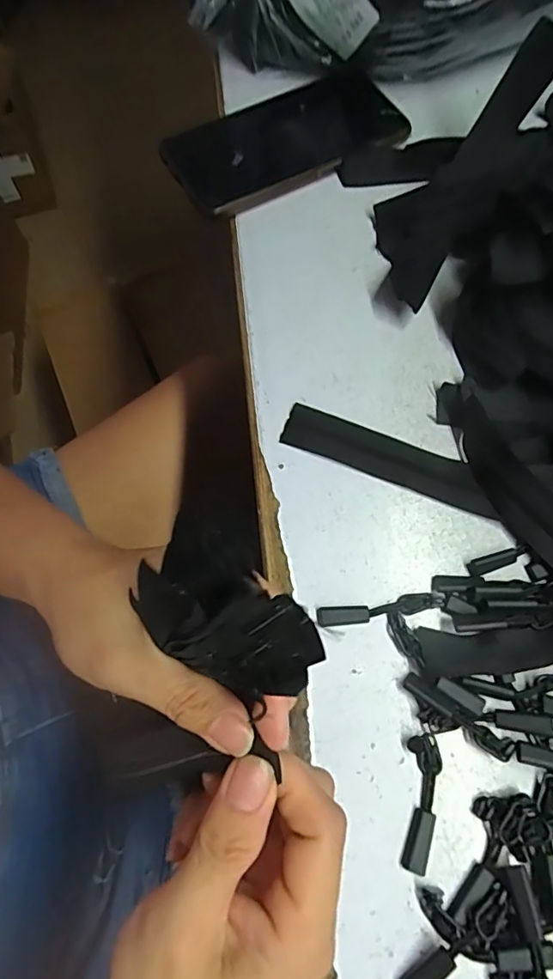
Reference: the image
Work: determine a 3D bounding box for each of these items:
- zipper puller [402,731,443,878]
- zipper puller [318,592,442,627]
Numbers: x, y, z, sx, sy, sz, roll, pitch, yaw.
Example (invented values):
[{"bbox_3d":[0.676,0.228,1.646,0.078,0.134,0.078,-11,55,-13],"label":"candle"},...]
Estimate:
[{"bbox_3d":[0.064,0.136,0.223,0.015,0.005,0.052,7,71,3],"label":"zipper puller"},{"bbox_3d":[0.051,0.059,0.251,0.061,0.004,0.010,-8,71,-2],"label":"zipper puller"}]

